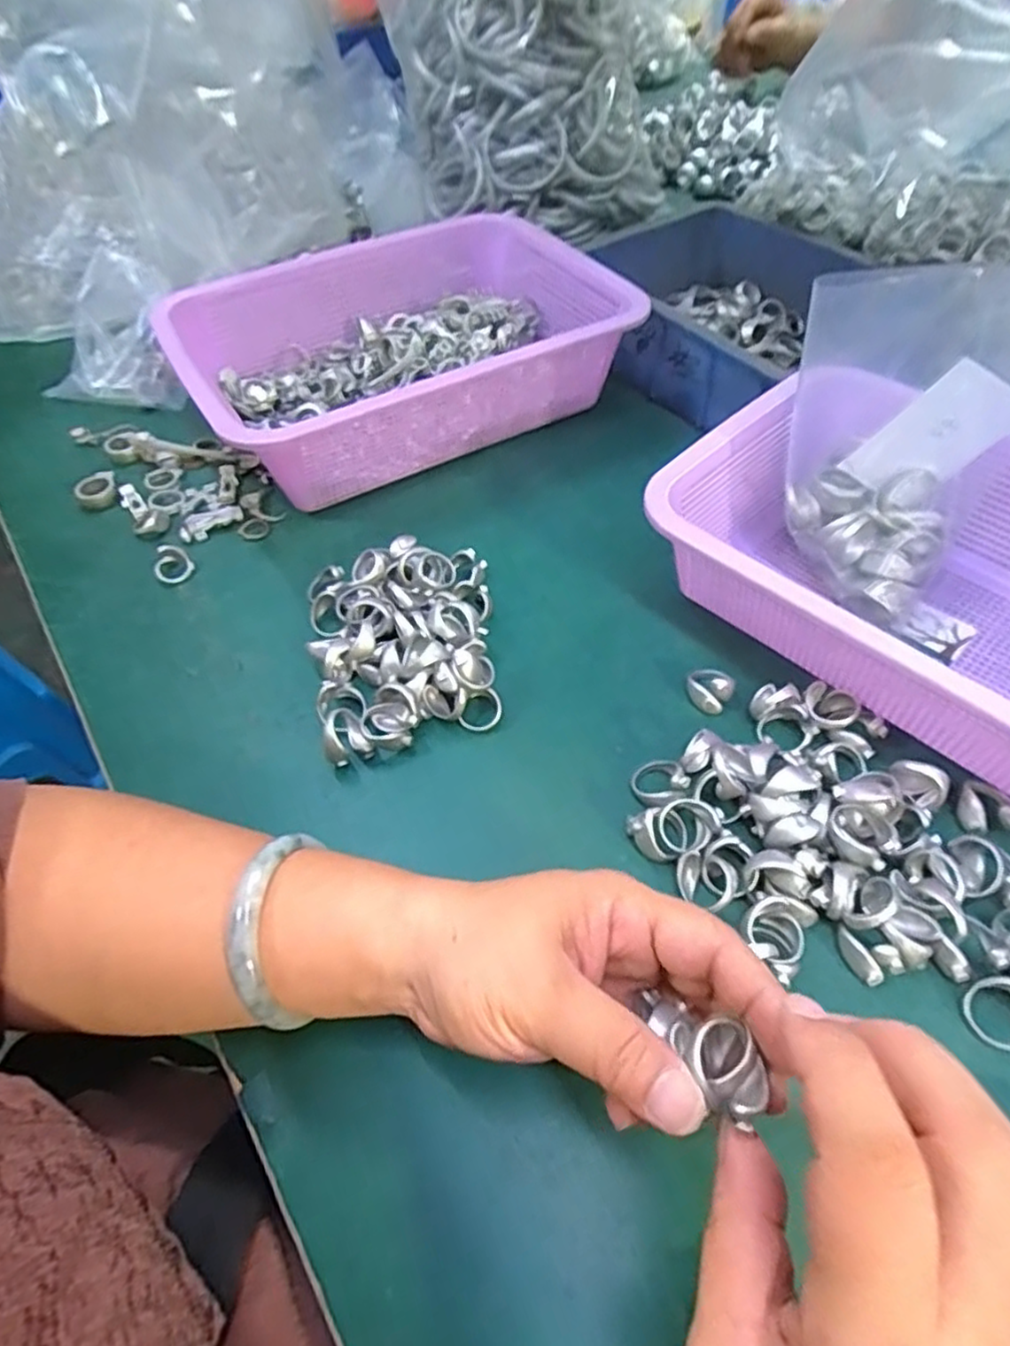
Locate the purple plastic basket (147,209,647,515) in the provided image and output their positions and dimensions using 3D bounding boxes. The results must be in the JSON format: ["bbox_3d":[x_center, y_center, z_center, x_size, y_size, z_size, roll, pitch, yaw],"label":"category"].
[{"bbox_3d":[-0.072,-0.235,0.517,0.308,0.085,0.221,-30,56,-18],"label":"purple plastic basket"}]

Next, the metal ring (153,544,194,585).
[{"bbox_3d":[-0.210,-0.069,0.437,0.022,0.014,0.022,-2,52,3],"label":"metal ring"}]

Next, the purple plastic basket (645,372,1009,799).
[{"bbox_3d":[0.221,-0.048,0.359,0.176,0.078,0.264,-38,59,-23],"label":"purple plastic basket"}]

